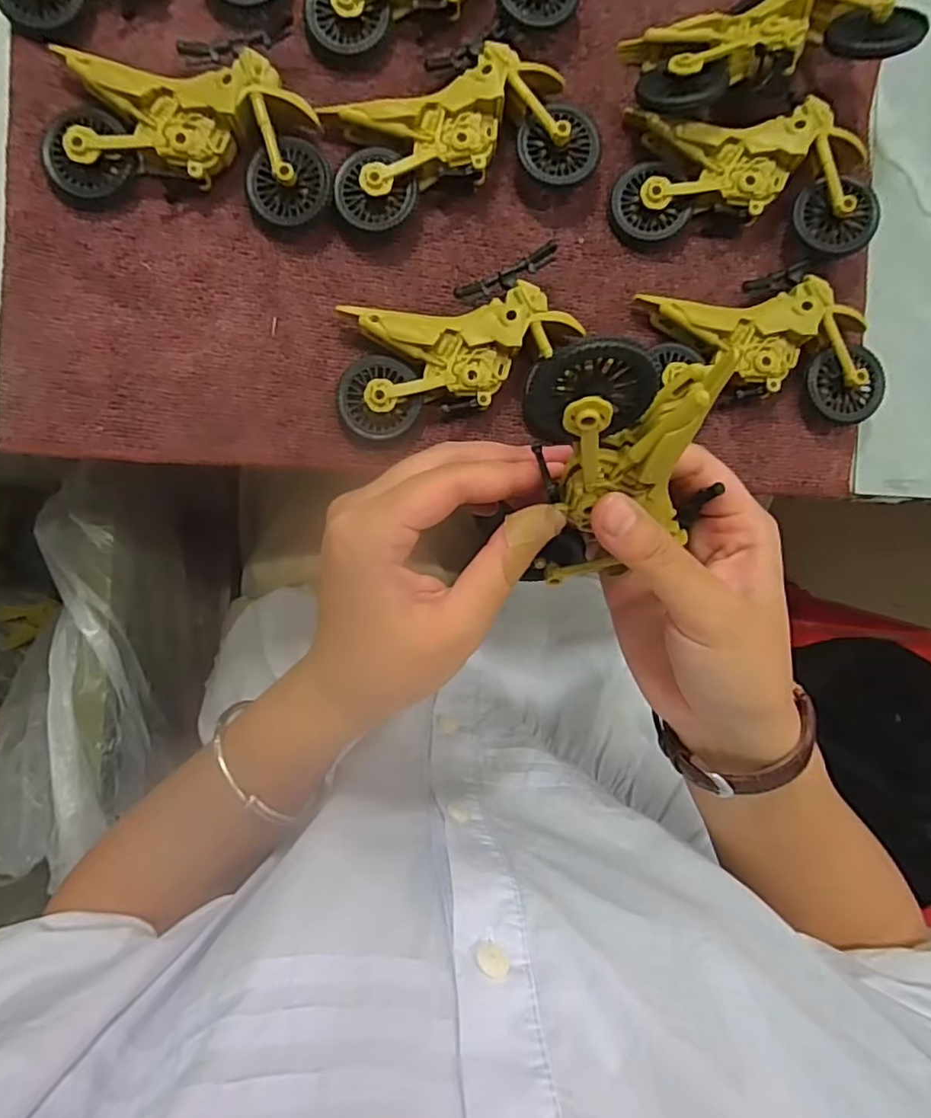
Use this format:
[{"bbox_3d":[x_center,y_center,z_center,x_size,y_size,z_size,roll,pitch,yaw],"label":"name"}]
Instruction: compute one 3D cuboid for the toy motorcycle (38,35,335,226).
[{"bbox_3d":[-0.116,-0.181,0.253,0.111,0.023,0.067,1,93,-5],"label":"toy motorcycle"}]

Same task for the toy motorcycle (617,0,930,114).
[{"bbox_3d":[0.129,-0.224,0.262,0.111,0.023,0.054,-16,74,2],"label":"toy motorcycle"}]

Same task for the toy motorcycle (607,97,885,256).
[{"bbox_3d":[0.127,-0.173,0.273,0.112,0.029,0.058,7,93,-5],"label":"toy motorcycle"}]

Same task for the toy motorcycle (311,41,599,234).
[{"bbox_3d":[-0.002,-0.188,0.264,0.113,0.022,0.063,-12,94,-4],"label":"toy motorcycle"}]

